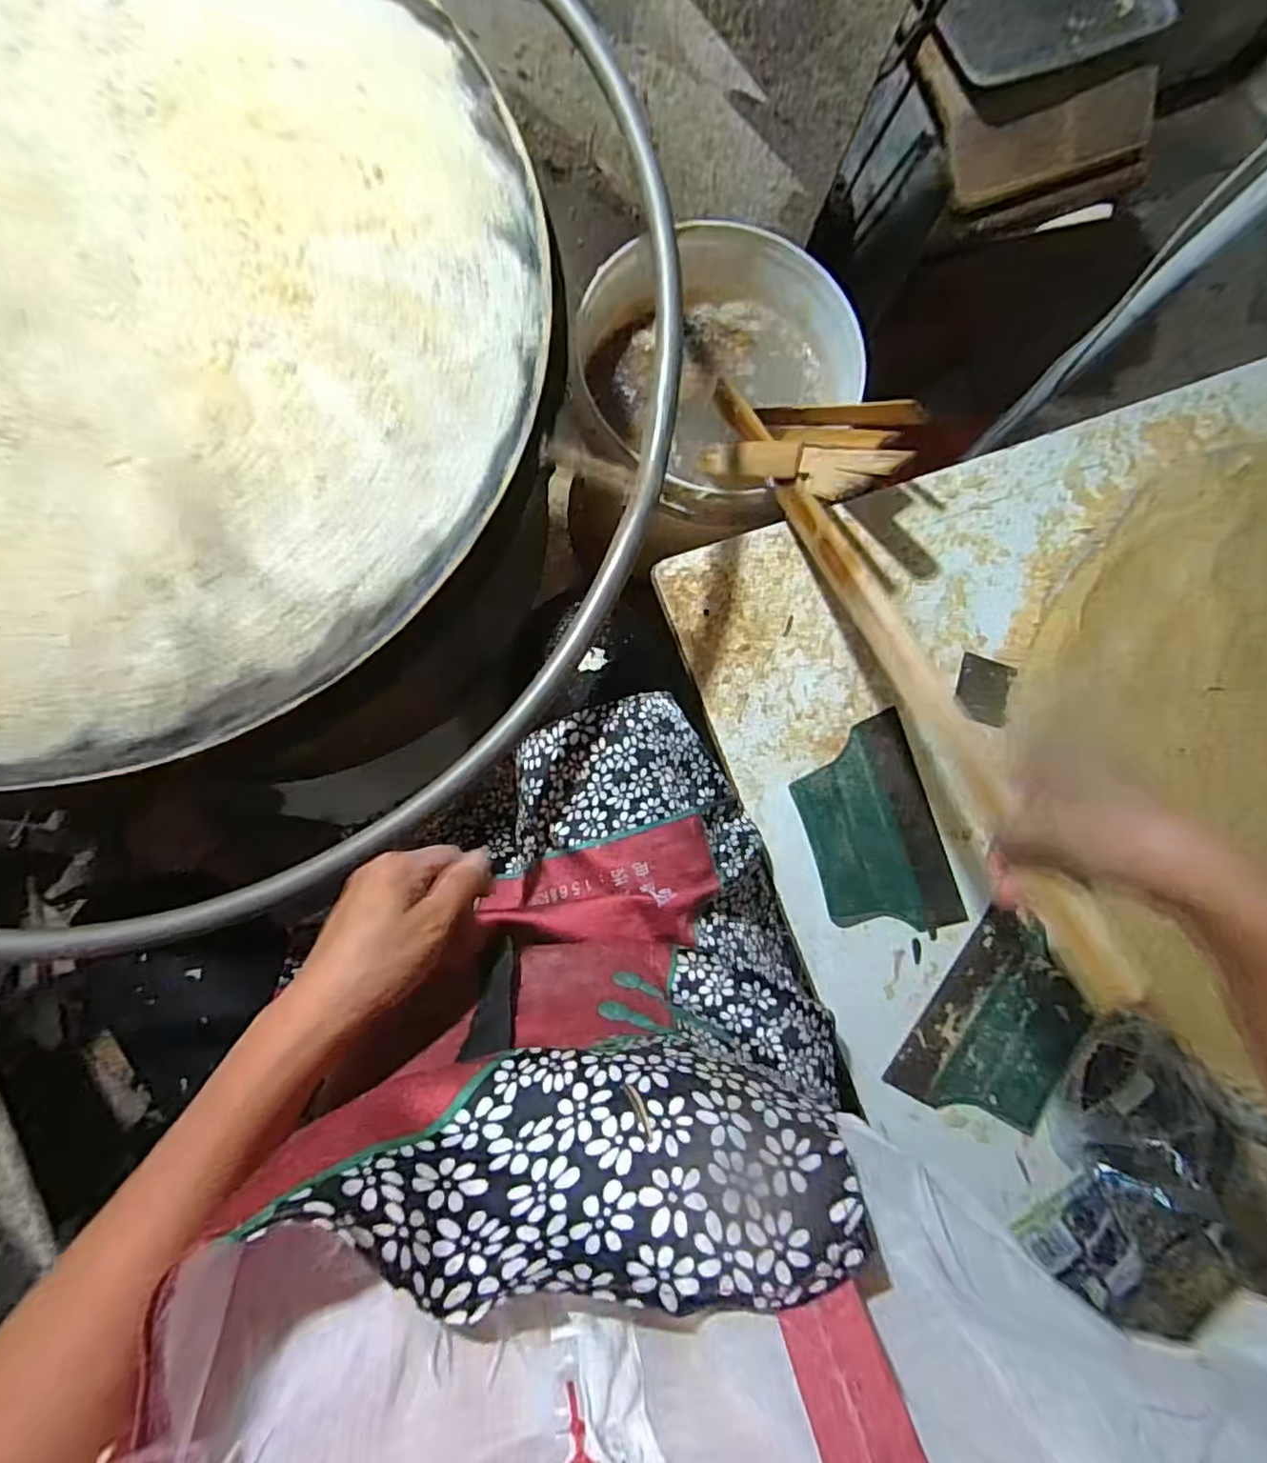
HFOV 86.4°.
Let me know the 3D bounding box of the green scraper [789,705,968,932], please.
[{"bbox_3d":[0.215,0.088,0.599,0.121,0.017,0.188,-16,84,-6],"label":"green scraper"}]

